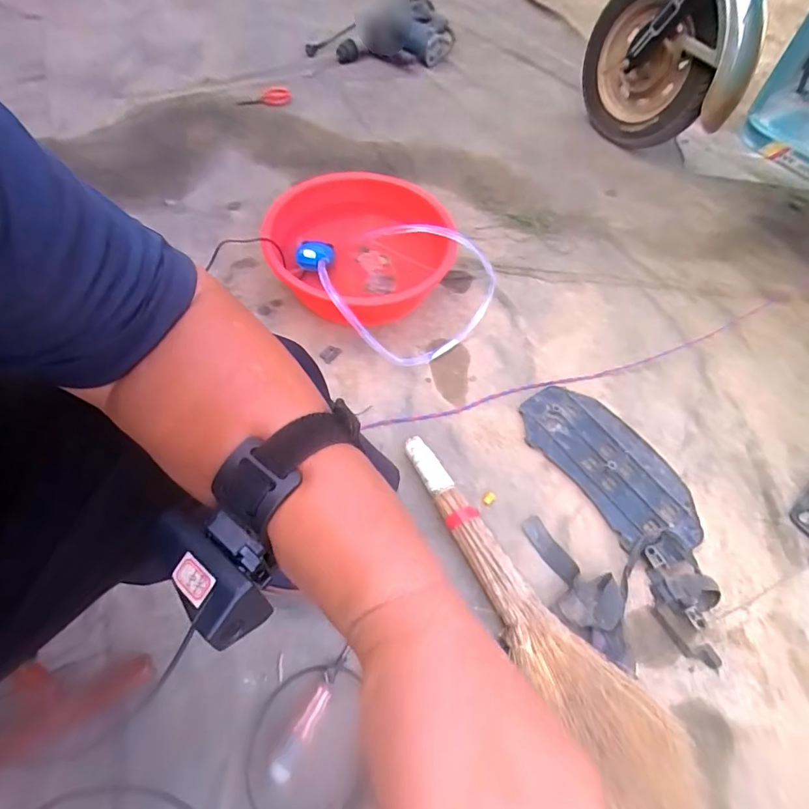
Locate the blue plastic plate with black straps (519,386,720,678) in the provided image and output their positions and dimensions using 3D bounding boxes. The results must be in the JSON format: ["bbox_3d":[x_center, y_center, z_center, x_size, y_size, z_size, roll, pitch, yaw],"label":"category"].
[{"bbox_3d":[0.348,0.169,0.810,0.284,0.030,0.462,5,58,1],"label":"blue plastic plate with black straps"}]

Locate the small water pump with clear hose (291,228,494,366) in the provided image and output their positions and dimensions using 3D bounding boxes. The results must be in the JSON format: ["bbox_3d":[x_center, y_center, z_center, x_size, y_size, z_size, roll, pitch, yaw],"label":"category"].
[{"bbox_3d":[-0.006,-0.264,1.027,0.341,0.140,0.339,-27,63,-17],"label":"small water pump with clear hose"}]

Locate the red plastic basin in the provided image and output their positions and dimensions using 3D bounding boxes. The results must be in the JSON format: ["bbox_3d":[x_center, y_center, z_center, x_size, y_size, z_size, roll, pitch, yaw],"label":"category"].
[{"bbox_3d":[-0.089,-0.322,1.038,0.376,0.123,0.398,1,58,-1],"label":"red plastic basin"}]

